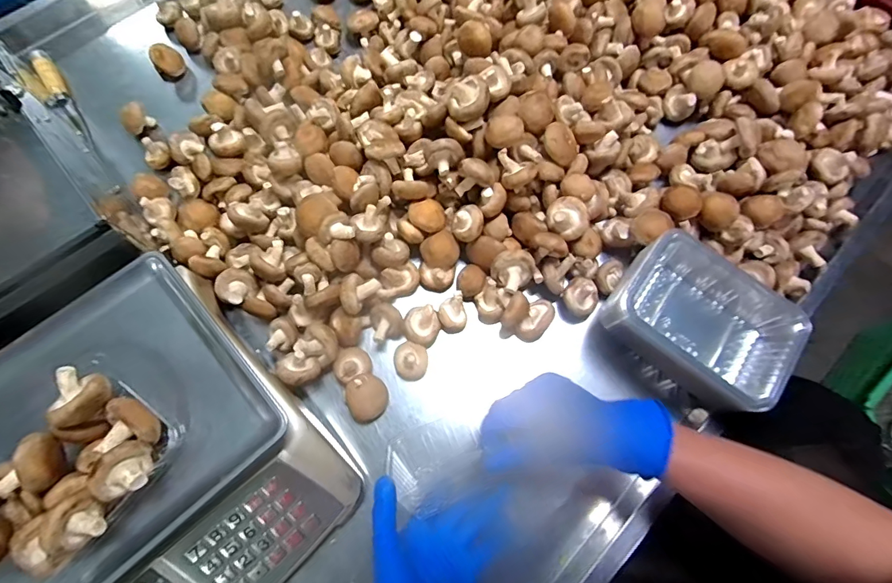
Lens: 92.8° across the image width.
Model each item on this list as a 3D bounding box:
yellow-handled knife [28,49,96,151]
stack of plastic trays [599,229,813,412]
[{"bbox_3d":[-0.566,-0.284,0.626,0.024,0.022,0.192,-32,75,-11],"label":"yellow-handled knife"},{"bbox_3d":[0.282,0.035,0.474,0.187,0.063,0.145,31,74,8],"label":"stack of plastic trays"}]

